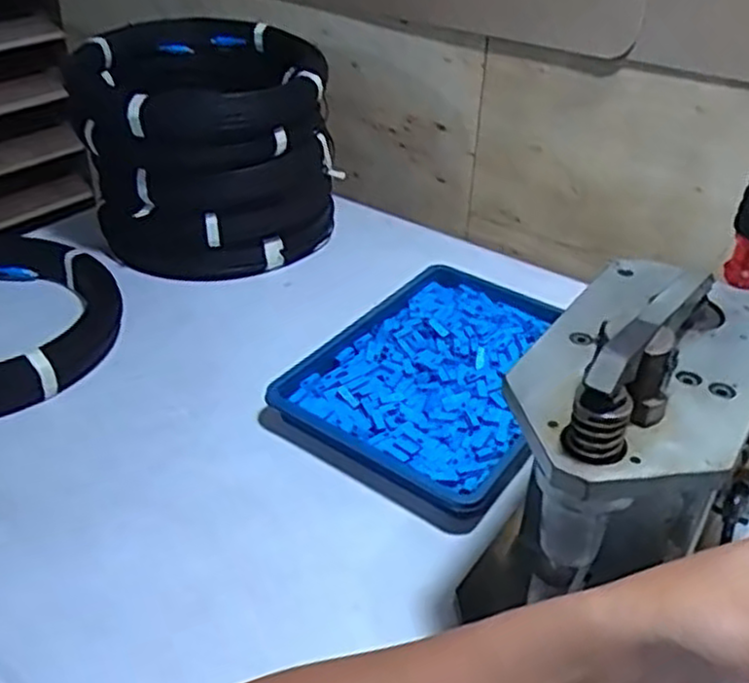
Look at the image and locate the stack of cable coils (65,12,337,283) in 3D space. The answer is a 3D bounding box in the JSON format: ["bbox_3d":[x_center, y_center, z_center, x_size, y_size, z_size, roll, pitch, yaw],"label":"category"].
[{"bbox_3d":[-0.205,-0.248,0.966,0.288,0.248,0.259,-7,37,-12],"label":"stack of cable coils"}]

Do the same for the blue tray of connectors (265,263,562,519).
[{"bbox_3d":[0.080,0.028,0.780,0.234,0.032,0.311,24,41,28],"label":"blue tray of connectors"}]

